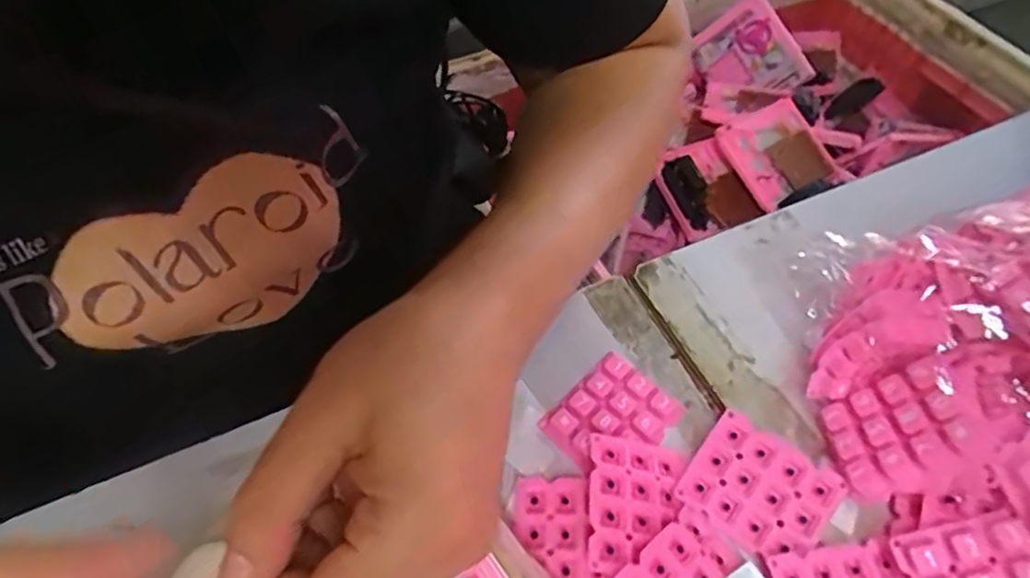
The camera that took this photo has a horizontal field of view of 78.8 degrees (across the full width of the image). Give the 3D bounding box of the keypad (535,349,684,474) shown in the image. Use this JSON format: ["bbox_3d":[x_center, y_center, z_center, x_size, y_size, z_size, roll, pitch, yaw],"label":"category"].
[{"bbox_3d":[0.048,0.064,0.313,0.048,0.007,0.059,38,64,23],"label":"keypad"}]

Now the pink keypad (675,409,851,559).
[{"bbox_3d":[0.111,0.090,0.284,0.058,0.014,0.050,34,62,22],"label":"pink keypad"}]

